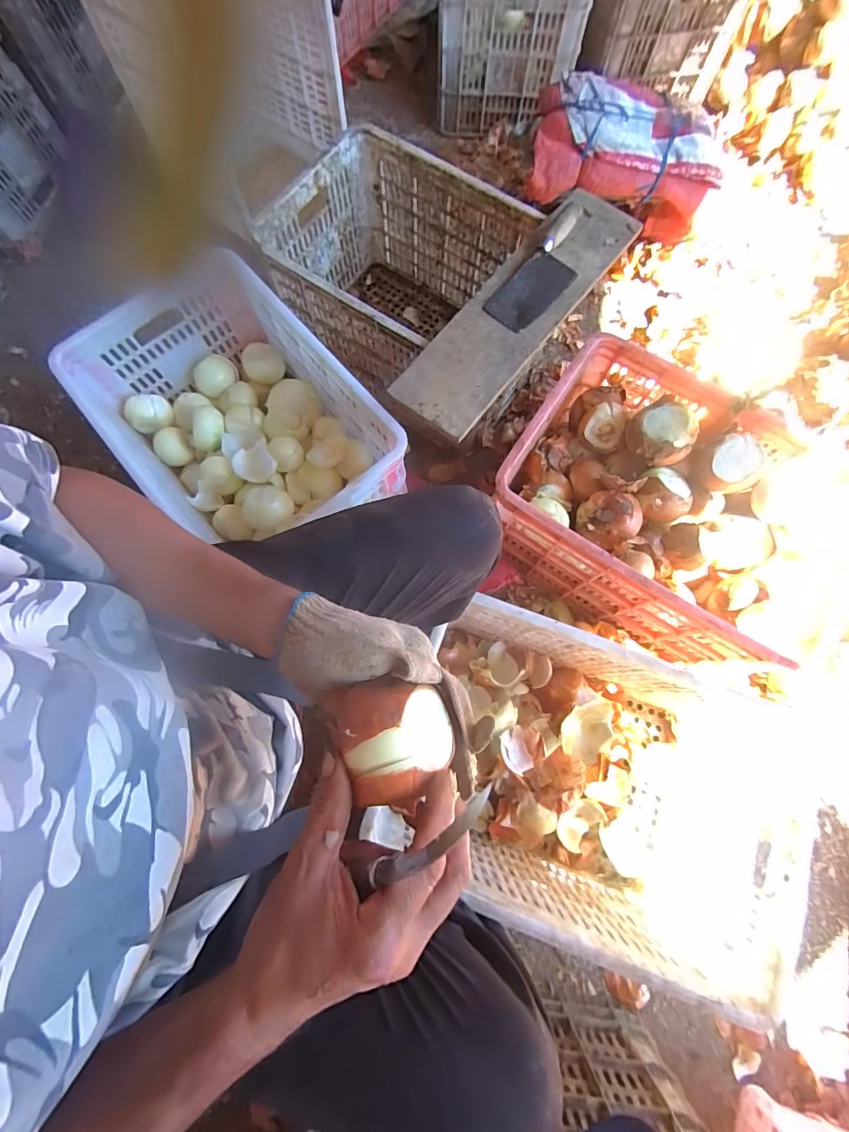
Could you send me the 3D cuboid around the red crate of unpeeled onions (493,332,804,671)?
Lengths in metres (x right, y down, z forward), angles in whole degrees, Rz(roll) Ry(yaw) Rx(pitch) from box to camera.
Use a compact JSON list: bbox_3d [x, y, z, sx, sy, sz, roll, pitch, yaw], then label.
[{"bbox_3d":[0.383,-0.103,0.759,0.457,0.238,0.375,33,78,8],"label":"red crate of unpeeled onions"}]

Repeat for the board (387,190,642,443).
[{"bbox_3d":[0.144,-0.401,0.691,0.142,0.025,0.464,39,85,4],"label":"board"}]

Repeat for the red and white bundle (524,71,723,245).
[{"bbox_3d":[0.399,-0.826,0.902,0.363,0.183,0.215,4,76,1],"label":"red and white bundle"}]

